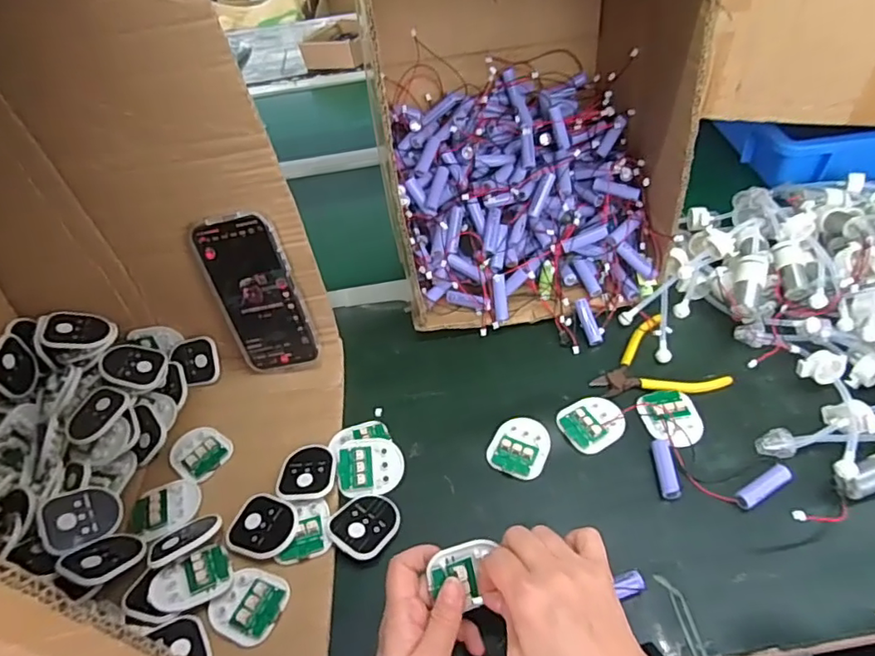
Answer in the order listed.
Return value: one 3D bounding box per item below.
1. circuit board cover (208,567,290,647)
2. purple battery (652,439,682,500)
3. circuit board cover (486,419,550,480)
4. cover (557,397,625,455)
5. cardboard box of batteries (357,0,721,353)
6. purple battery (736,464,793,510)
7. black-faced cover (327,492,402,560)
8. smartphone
[{"bbox_3d":[-0.143,0.208,0.418,0.053,0.010,0.048,15,50,20],"label":"circuit board cover"},{"bbox_3d":[0.196,0.121,0.475,0.016,0.012,0.056,0,47,7],"label":"purple battery"},{"bbox_3d":[0.075,0.106,0.503,0.048,0.012,0.059,16,51,21],"label":"circuit board cover"},{"bbox_3d":[0.143,0.086,0.513,0.058,0.011,0.053,-32,51,-22],"label":"cover"},{"bbox_3d":[0.088,-0.227,0.580,0.272,0.350,0.308,-8,46,0],"label":"cardboard box of batteries"},{"bbox_3d":[0.264,0.128,0.448,0.051,0.012,0.016,-25,48,-16],"label":"purple battery"},{"bbox_3d":[-0.062,0.163,0.462,0.055,0.008,0.055,25,38,19],"label":"black-faced cover"},{"bbox_3d":[-0.176,-0.029,0.545,0.078,0.169,0.012,-9,30,7],"label":"smartphone"}]

